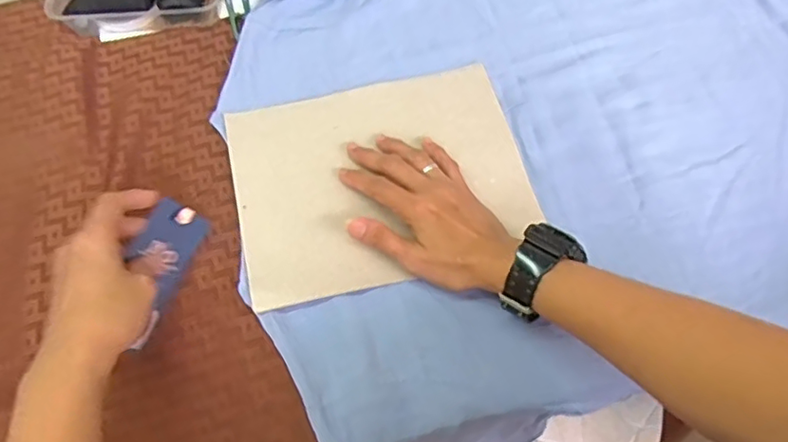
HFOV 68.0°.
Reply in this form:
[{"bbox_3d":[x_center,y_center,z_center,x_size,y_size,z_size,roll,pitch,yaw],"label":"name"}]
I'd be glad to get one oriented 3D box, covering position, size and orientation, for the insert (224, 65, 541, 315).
[{"bbox_3d":[-0.011,-0.041,0.519,0.250,0.006,0.196,-13,64,-7],"label":"insert"}]

